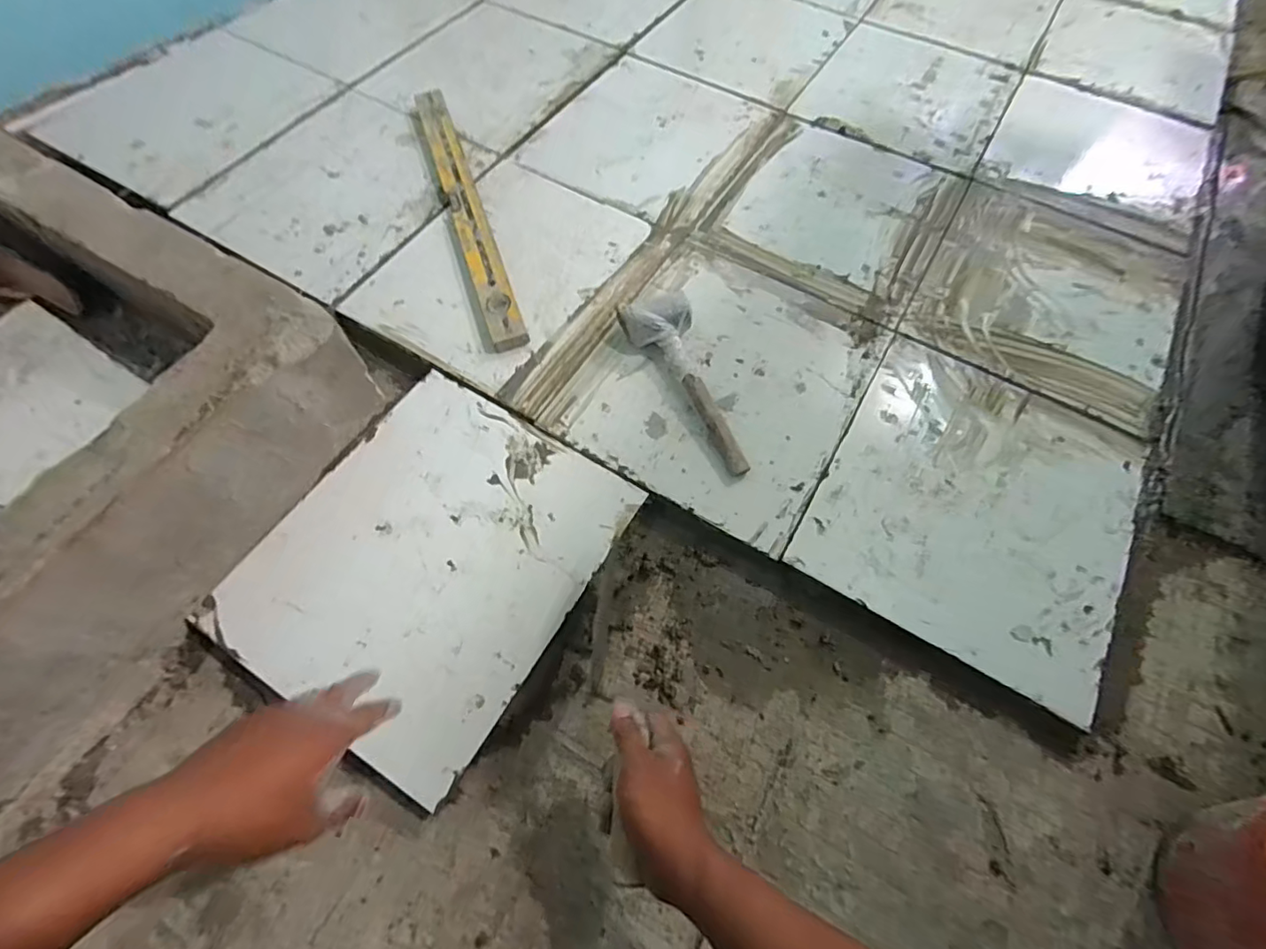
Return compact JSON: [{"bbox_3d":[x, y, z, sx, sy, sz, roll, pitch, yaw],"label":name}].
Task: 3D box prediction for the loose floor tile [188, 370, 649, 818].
[{"bbox_3d":[-0.234,0.089,0.652,0.344,0.009,0.394,28,66,13],"label":"loose floor tile"}]

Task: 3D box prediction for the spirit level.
[{"bbox_3d":[-0.266,-0.427,0.894,0.058,0.029,0.589,-18,64,-10],"label":"spirit level"}]

